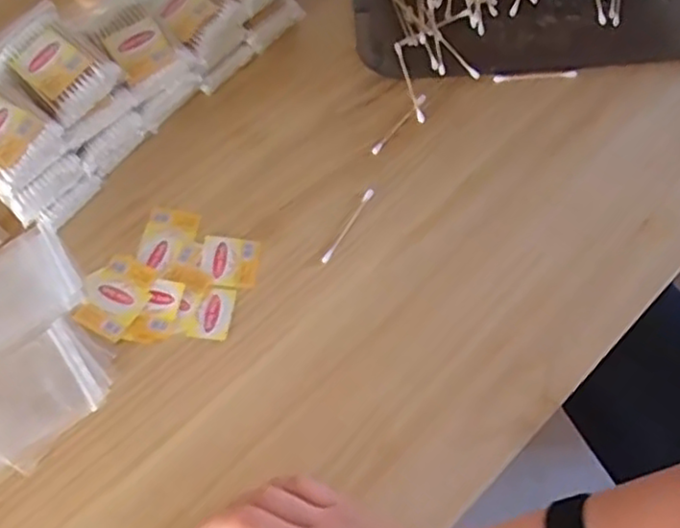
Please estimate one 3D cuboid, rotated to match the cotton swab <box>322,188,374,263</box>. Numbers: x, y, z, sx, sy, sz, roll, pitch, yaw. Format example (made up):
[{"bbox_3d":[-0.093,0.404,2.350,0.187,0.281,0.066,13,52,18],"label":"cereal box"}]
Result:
[{"bbox_3d":[0.007,-0.029,0.517,0.005,0.006,0.073,29,67,11],"label":"cotton swab"}]

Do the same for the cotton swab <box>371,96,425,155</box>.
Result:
[{"bbox_3d":[0.048,-0.113,0.549,0.006,0.006,0.064,37,69,15],"label":"cotton swab"}]

